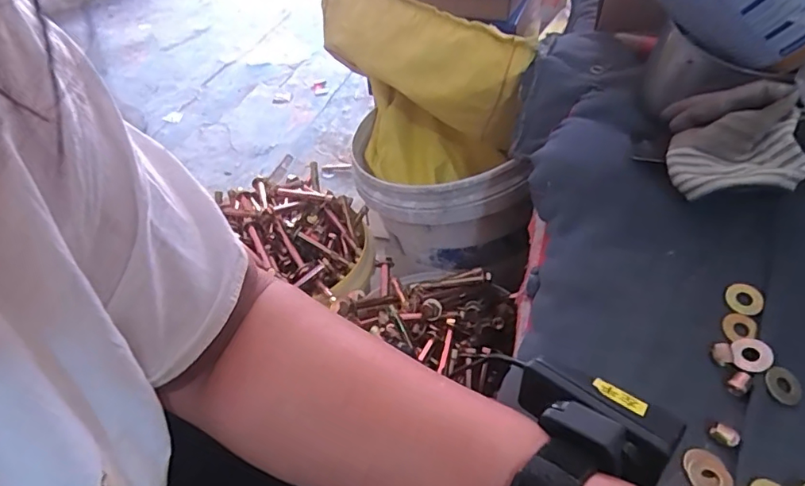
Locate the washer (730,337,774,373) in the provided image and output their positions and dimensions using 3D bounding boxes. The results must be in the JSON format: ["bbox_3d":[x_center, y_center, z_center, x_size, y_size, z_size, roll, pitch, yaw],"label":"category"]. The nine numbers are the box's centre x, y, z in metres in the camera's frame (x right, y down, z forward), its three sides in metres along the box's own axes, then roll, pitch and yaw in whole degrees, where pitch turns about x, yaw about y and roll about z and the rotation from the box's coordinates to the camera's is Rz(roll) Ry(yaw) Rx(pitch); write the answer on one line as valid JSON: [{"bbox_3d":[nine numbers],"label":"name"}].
[{"bbox_3d":[0.233,0.074,0.349,0.024,0.005,0.027,0,49,21],"label":"washer"}]

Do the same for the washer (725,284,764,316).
[{"bbox_3d":[0.247,0.041,0.376,0.026,0.004,0.023,23,73,11],"label":"washer"}]

